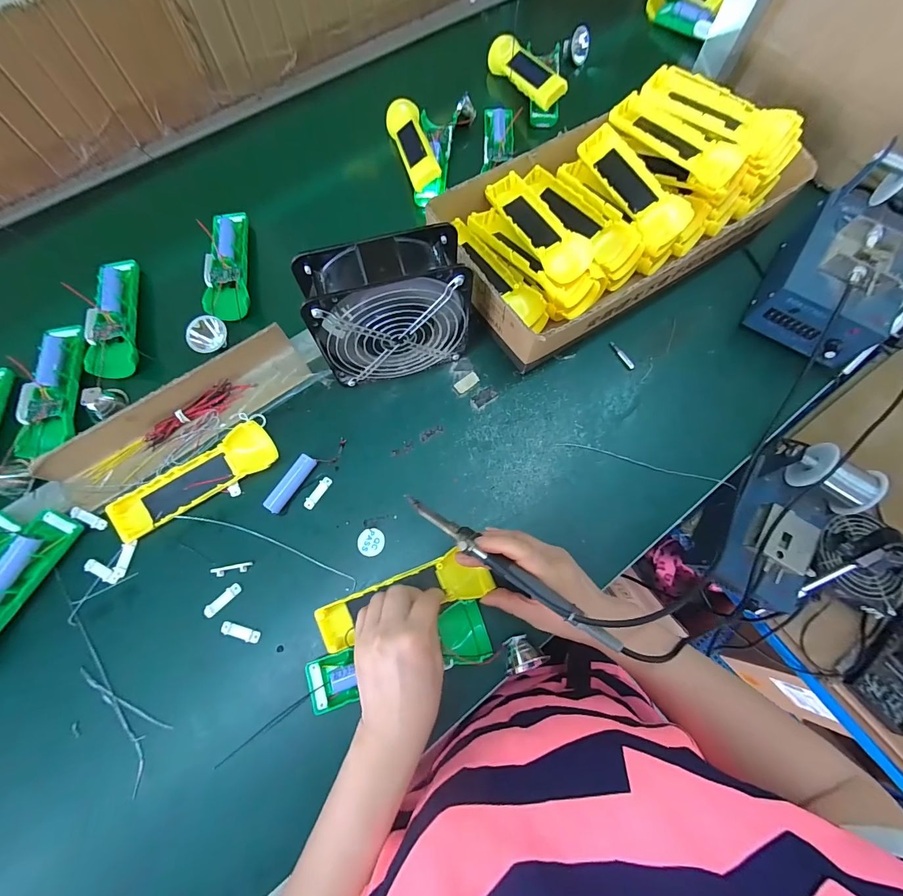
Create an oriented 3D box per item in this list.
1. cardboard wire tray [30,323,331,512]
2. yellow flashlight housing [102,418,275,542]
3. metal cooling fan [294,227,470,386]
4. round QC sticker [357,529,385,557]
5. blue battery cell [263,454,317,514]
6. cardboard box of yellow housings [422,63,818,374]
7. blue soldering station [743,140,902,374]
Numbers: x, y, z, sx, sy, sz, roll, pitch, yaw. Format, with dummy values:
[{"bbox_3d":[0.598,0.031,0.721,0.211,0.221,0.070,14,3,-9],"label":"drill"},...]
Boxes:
[{"bbox_3d":[-0.283,-0.033,0.407,0.271,0.037,0.080,-39,78,-12],"label":"cardboard wire tray"},{"bbox_3d":[-0.263,0.033,0.394,0.161,0.024,0.048,-29,77,-10],"label":"yellow flashlight housing"},{"bbox_3d":[-0.060,-0.132,0.387,0.146,0.146,0.062,-16,75,-6],"label":"metal cooling fan"},{"bbox_3d":[-0.082,0.096,0.393,0.027,0.004,0.027,1,73,-2],"label":"round QC sticker"},{"bbox_3d":[-0.168,0.037,0.402,0.017,0.016,0.066,33,75,8],"label":"blue battery cell"},{"bbox_3d":[0.193,-0.286,0.461,0.413,0.102,0.222,-32,76,-9],"label":"cardboard box of yellow housings"},{"bbox_3d":[0.462,-0.208,0.423,0.136,0.131,0.221,34,75,8],"label":"blue soldering station"}]

